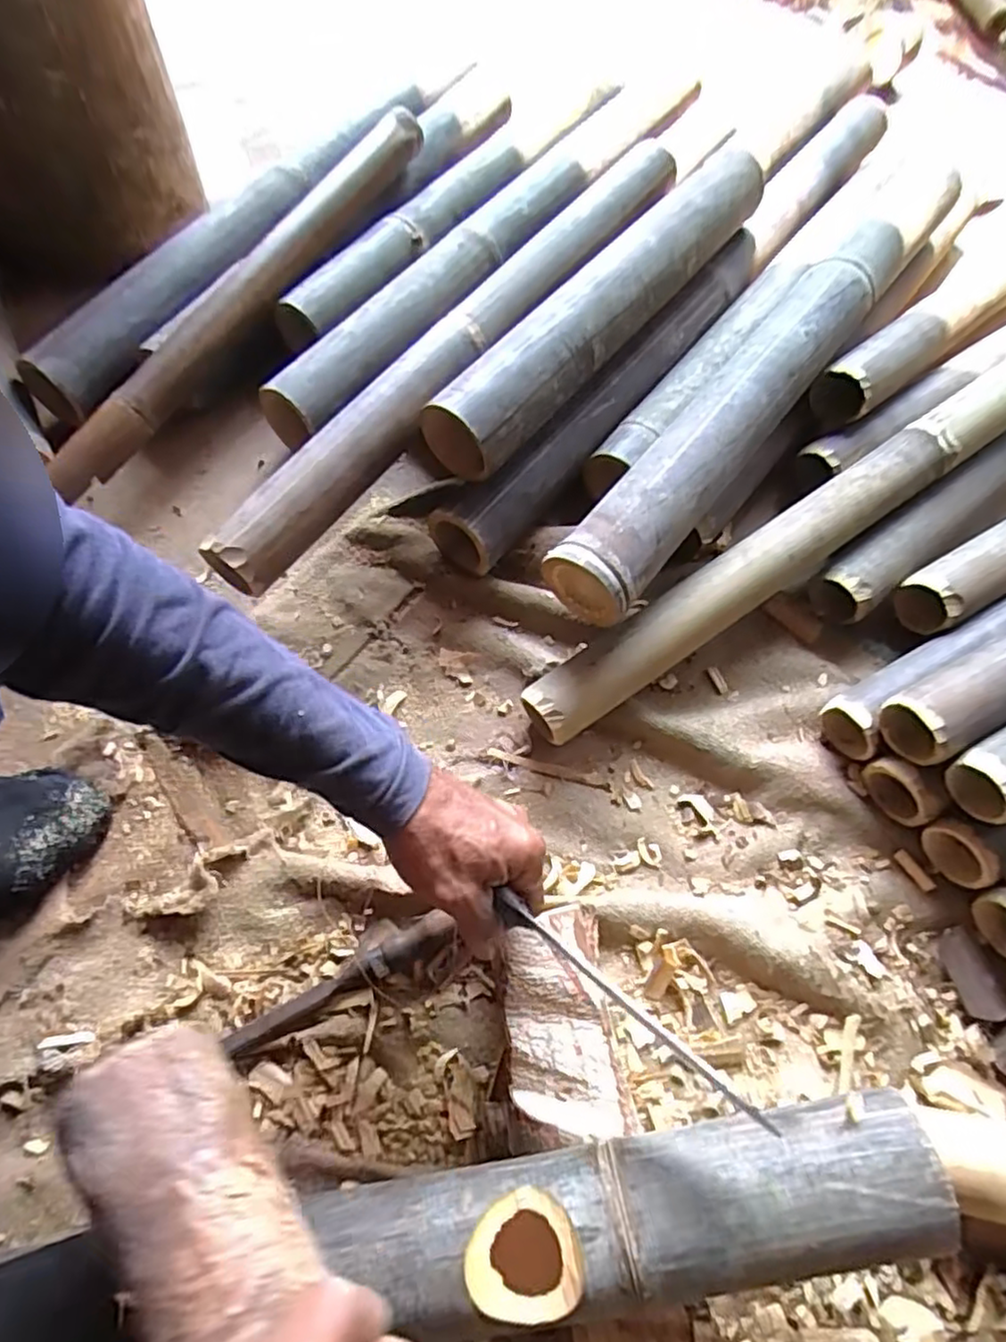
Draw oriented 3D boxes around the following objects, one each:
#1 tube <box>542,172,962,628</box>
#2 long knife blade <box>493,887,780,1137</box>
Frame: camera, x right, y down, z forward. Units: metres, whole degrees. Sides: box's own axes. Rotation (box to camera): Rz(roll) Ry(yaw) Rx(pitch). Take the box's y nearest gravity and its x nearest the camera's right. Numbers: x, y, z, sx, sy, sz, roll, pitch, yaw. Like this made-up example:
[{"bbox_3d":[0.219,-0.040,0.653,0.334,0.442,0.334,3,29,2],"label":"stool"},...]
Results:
[{"bbox_3d":[0.249,-0.283,0.644,0.086,0.093,0.617,36,70,14],"label":"tube"},{"bbox_3d":[0.064,0.180,0.362,0.172,0.023,0.010,32,68,26],"label":"long knife blade"}]

